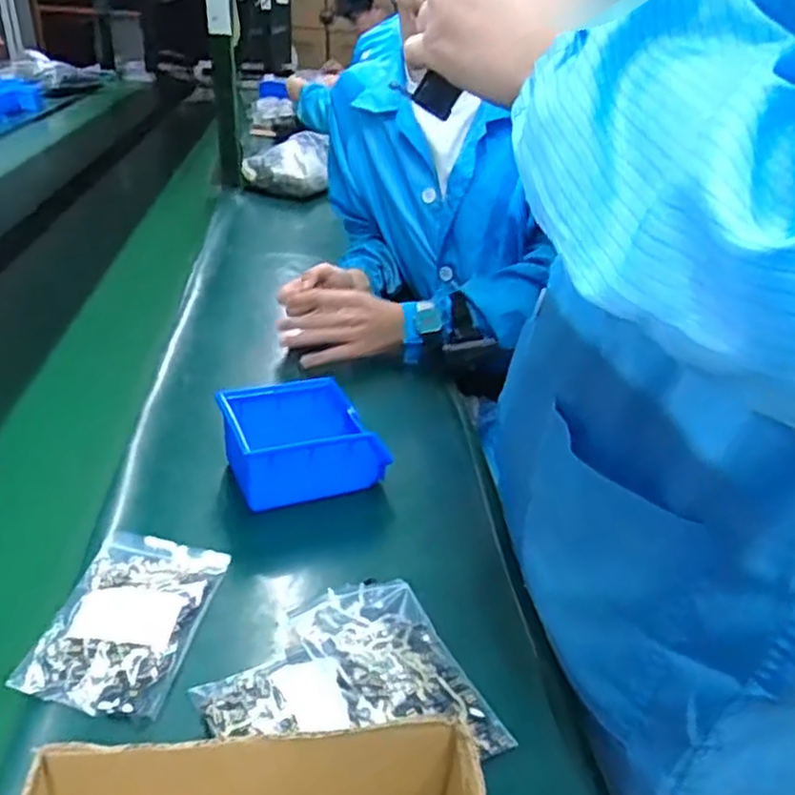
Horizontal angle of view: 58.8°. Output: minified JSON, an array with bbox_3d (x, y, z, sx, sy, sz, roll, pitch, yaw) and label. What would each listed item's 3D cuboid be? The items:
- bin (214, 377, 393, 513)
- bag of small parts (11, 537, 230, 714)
[{"bbox_3d":[-0.092,0.044,0.674,0.135,0.072,0.125,-10,33,-22],"label":"bin"},{"bbox_3d":[-0.188,0.152,0.502,0.093,0.015,0.152,5,30,3],"label":"bag of small parts"}]

